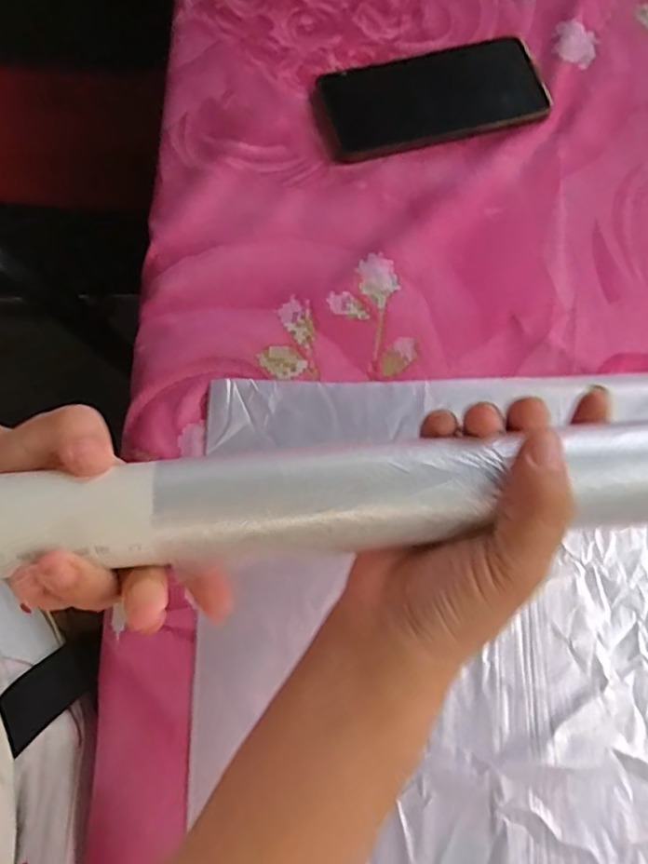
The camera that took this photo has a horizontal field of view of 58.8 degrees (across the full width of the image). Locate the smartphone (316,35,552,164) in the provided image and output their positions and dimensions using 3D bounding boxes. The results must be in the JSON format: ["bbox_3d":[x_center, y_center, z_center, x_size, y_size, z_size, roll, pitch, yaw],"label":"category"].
[{"bbox_3d":[0.082,-0.251,0.429,0.164,0.009,0.078,-15,75,-4],"label":"smartphone"}]

